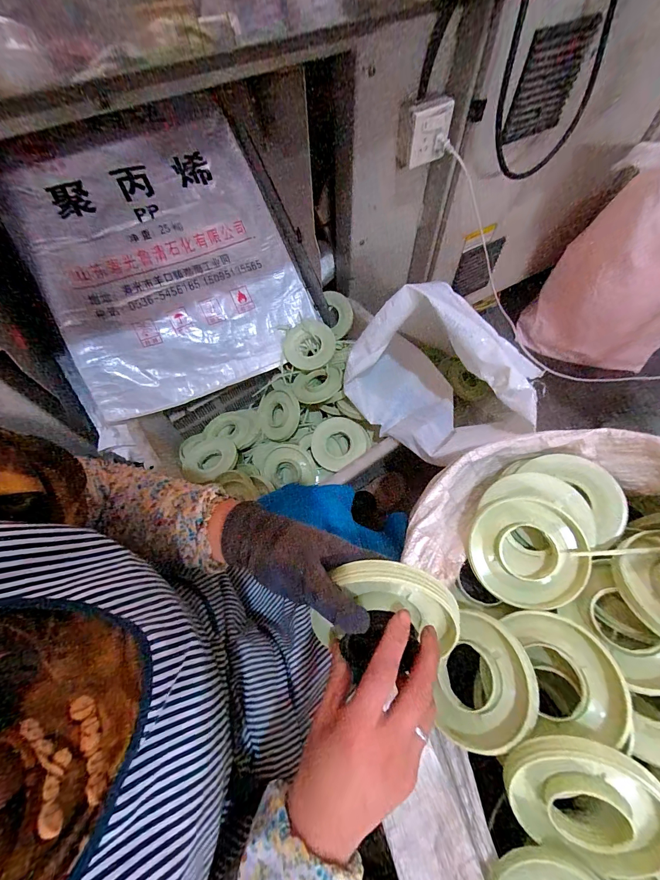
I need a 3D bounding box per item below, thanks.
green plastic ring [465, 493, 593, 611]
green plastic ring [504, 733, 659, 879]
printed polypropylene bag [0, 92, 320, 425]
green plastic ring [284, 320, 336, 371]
[{"bbox_3d":[0.242,0.139,0.421,0.127,0.021,0.126,-4,79,20],"label":"green plastic ring"},{"bbox_3d":[0.244,0.336,0.321,0.138,0.042,0.118,22,104,17],"label":"green plastic ring"},{"bbox_3d":[-0.374,-0.413,0.778,0.585,0.090,0.616,-24,103,-11],"label":"printed polypropylene bag"},{"bbox_3d":[-0.053,-0.243,0.871,0.130,0.007,0.123,0,90,7],"label":"green plastic ring"}]

